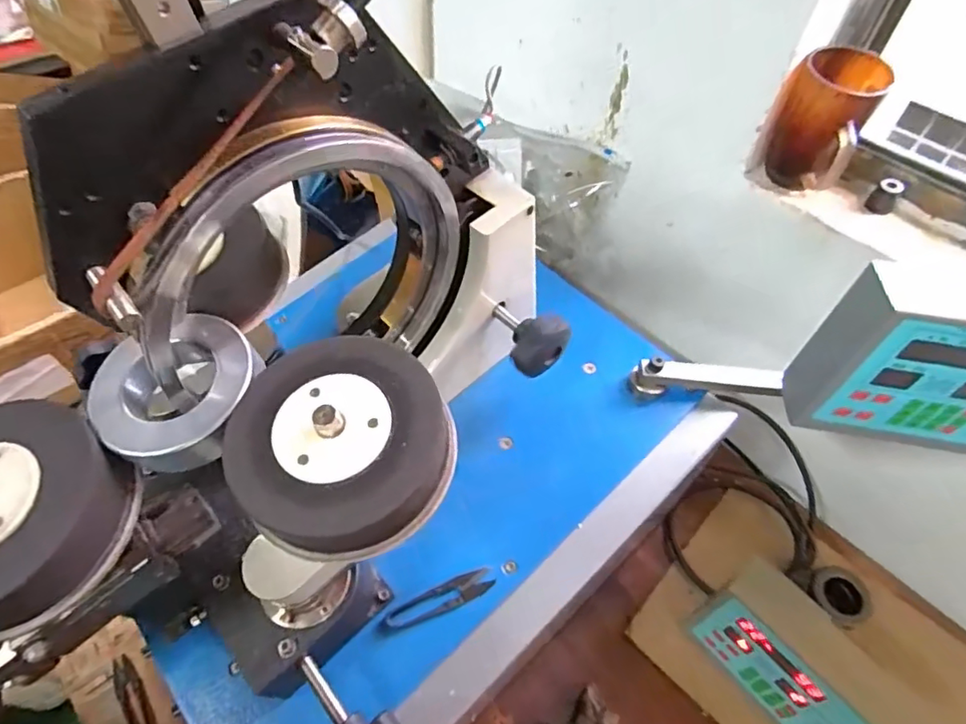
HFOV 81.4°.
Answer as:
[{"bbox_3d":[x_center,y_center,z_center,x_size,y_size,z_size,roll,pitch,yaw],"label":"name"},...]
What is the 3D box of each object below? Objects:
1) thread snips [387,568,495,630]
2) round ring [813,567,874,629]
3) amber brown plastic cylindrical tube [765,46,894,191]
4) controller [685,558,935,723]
[{"bbox_3d":[-0.037,0.209,0.493,0.097,0.008,0.023,-19,56,-16],"label":"thread snips"},{"bbox_3d":[0.429,0.278,0.668,0.067,0.012,0.064,1,53,-2],"label":"round ring"},{"bbox_3d":[0.342,-0.240,0.575,0.078,0.122,0.078,1,53,-2],"label":"amber brown plastic cylindrical tube"},{"bbox_3d":[0.338,0.328,0.584,0.073,0.151,0.226,-32,60,-24],"label":"controller"}]

